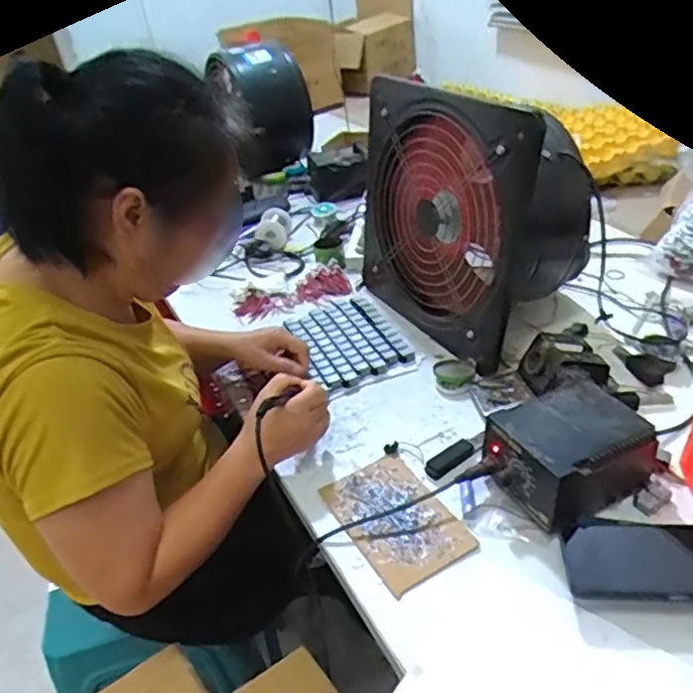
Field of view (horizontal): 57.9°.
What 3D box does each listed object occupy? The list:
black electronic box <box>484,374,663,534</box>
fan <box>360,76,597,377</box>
[{"bbox_3d":[0.242,0.114,0.684,0.165,0.087,0.118,-21,37,-18],"label":"black electronic box"},{"bbox_3d":[0.180,-0.205,0.939,0.189,0.340,0.348,-21,37,-18],"label":"fan"}]

